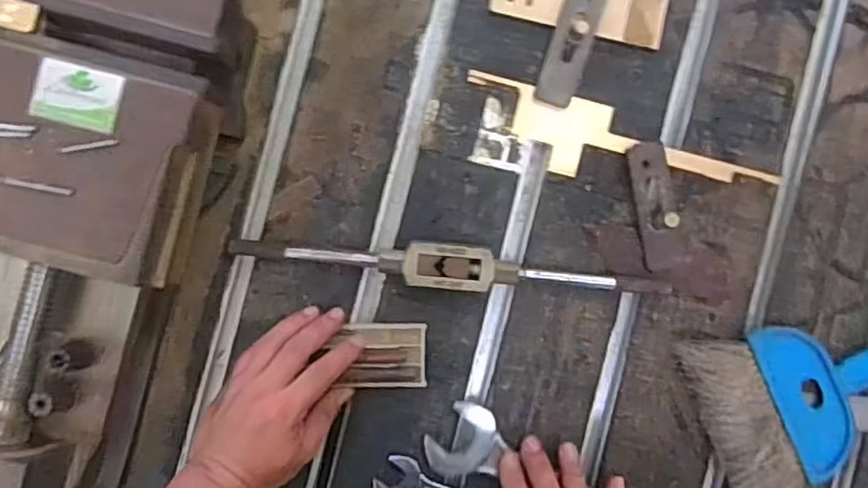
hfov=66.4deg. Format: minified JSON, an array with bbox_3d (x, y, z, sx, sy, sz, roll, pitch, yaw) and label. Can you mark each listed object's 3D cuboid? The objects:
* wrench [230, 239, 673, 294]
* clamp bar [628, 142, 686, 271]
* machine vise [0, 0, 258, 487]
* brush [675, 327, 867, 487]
[{"bbox_3d":[0.014,0.018,0.506,0.327,0.021,0.032,6,90,-2],"label":"wrench"},{"bbox_3d":[0.172,-0.029,0.514,0.031,0.015,0.097,-11,90,-2],"label":"clamp bar"},{"bbox_3d":[-0.233,0.004,0.454,0.146,0.111,0.433,11,89,-2],"label":"machine vise"},{"bbox_3d":[0.299,0.117,0.513,0.183,0.024,0.138,-20,90,-2],"label":"brush"}]

